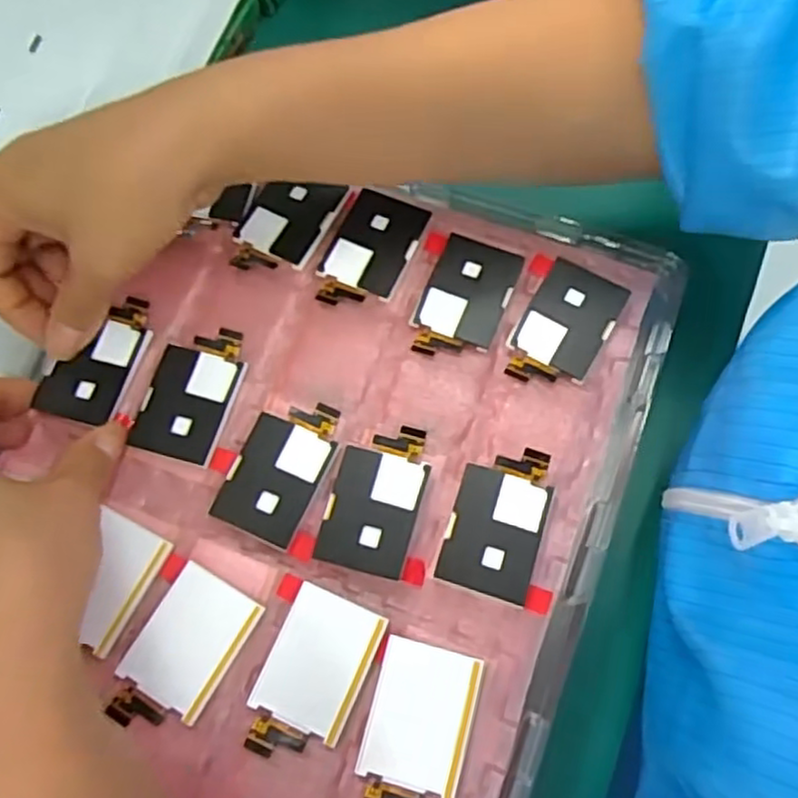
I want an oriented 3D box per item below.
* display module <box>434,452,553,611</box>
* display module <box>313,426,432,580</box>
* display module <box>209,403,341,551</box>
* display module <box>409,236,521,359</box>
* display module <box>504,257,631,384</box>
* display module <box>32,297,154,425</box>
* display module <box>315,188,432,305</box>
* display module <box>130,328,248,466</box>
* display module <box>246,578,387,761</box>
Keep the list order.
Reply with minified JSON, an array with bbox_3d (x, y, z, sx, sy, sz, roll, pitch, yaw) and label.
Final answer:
[{"bbox_3d":[0.038,0.045,0.273,0.034,0.007,0.057,16,72,8],"label":"display module"},{"bbox_3d":[-0.009,0.037,0.276,0.034,0.004,0.057,15,70,5],"label":"display module"},{"bbox_3d":[-0.046,0.027,0.282,0.034,0.006,0.056,23,73,10],"label":"display module"},{"bbox_3d":[0.027,-0.042,0.305,0.036,0.006,0.056,19,72,9],"label":"display module"},{"bbox_3d":[0.068,-0.030,0.297,0.035,0.004,0.056,28,74,12],"label":"display module"},{"bbox_3d":[-0.125,-0.018,0.298,0.035,0.004,0.055,15,72,5],"label":"display module"},{"bbox_3d":[-0.013,-0.064,0.312,0.034,0.004,0.056,23,77,8],"label":"display module"},{"bbox_3d":[-0.085,-0.003,0.293,0.034,0.004,0.057,14,72,8],"label":"display module"},{"bbox_3d":[-0.031,0.099,0.256,0.035,0.005,0.057,22,73,10],"label":"display module"}]

